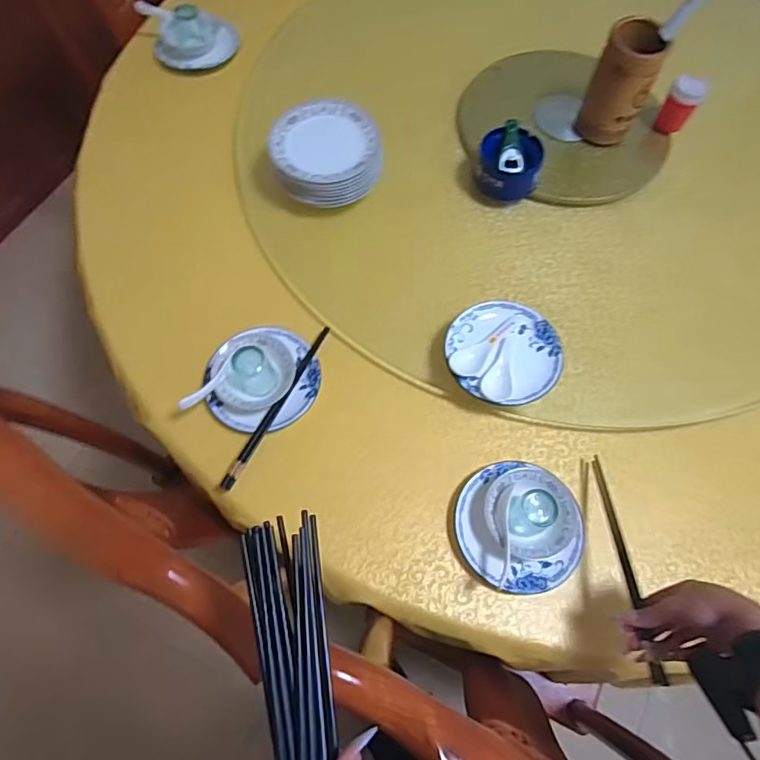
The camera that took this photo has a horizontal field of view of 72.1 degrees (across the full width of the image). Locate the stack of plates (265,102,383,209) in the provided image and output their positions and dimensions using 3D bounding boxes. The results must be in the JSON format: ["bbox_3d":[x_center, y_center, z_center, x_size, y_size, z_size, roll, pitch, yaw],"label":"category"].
[{"bbox_3d":[-0.087,-0.362,0.851,0.174,0.076,0.169,-14,67,-7],"label":"stack of plates"}]

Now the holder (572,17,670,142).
[{"bbox_3d":[0.390,-0.475,0.856,0.093,0.170,0.074,18,67,7],"label":"holder"}]

